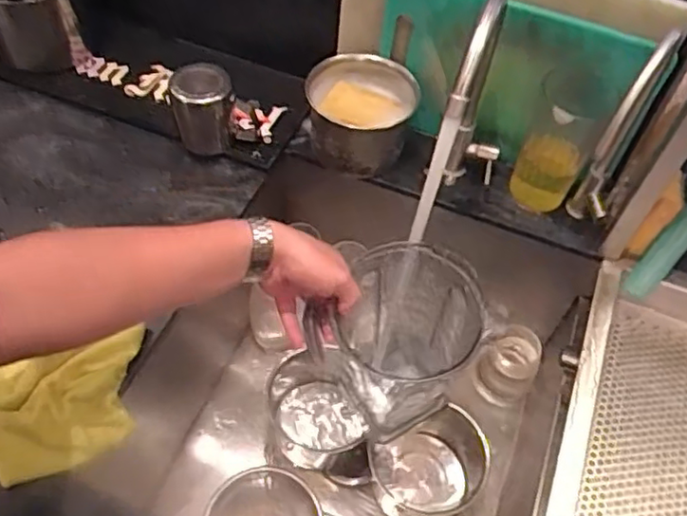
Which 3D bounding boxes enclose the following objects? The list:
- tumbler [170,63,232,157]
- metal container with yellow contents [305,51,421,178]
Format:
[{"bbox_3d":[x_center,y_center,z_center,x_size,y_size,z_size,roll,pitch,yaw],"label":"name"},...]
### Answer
[{"bbox_3d":[-0.177,-0.186,0.815,0.070,0.100,0.059,-7,55,-9],"label":"tumbler"},{"bbox_3d":[0.021,-0.187,0.838,0.138,0.095,0.128,9,54,2],"label":"metal container with yellow contents"}]

